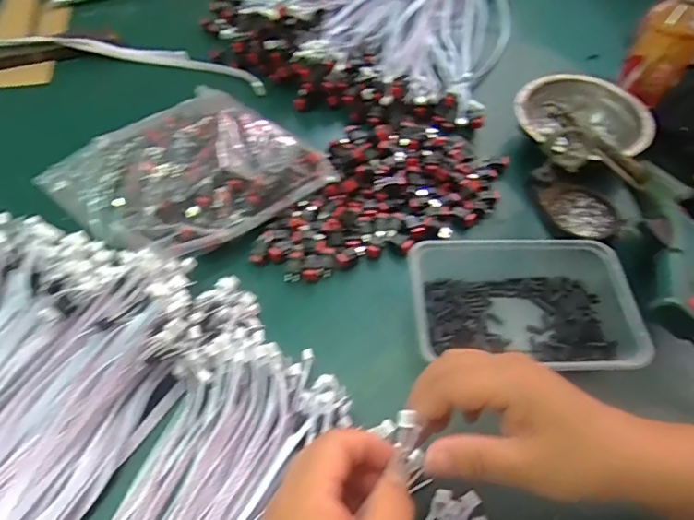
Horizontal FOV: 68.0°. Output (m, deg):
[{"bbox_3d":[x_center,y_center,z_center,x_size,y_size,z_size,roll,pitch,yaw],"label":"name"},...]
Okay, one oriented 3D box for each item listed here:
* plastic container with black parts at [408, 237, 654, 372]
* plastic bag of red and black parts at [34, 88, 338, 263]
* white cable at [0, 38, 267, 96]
[{"bbox_3d":[0.133,0.034,0.400,0.161,0.038,0.114,1,54,-1],"label":"plastic container with black parts"},{"bbox_3d":[-0.147,-0.085,0.469,0.180,0.049,0.190,37,62,22],"label":"plastic bag of red and black parts"},{"bbox_3d":[-0.298,-0.251,0.606,0.419,0.023,0.056,8,55,4],"label":"white cable"}]

